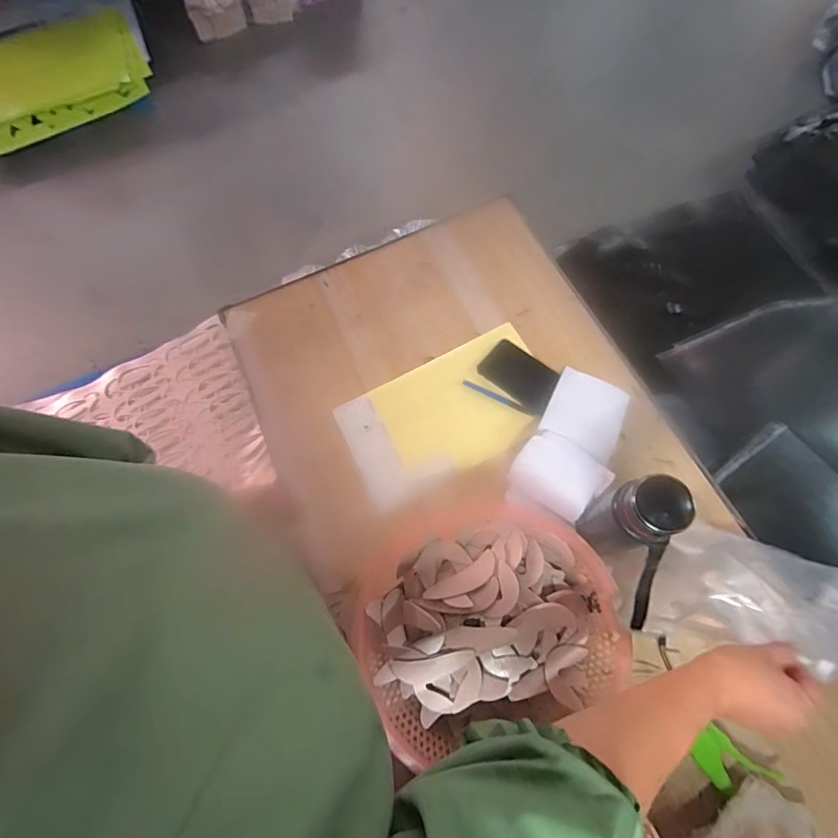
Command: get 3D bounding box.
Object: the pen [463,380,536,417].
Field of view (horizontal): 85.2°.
[{"bbox_3d":[0.135,-0.036,0.767,0.130,0.008,0.012,27,69,12],"label":"pen"}]

